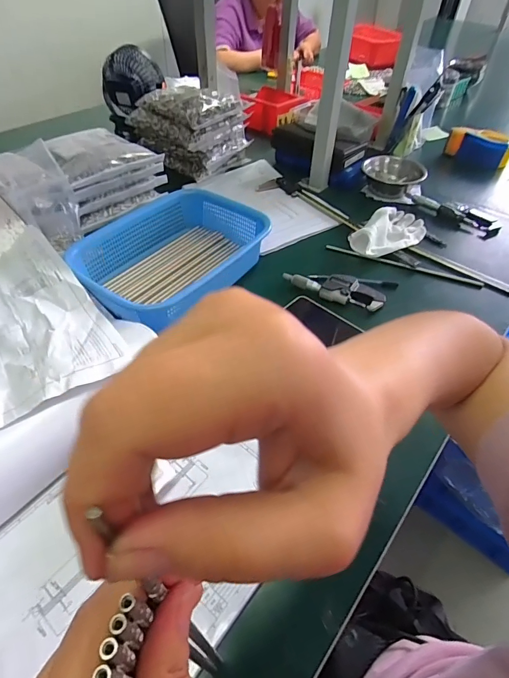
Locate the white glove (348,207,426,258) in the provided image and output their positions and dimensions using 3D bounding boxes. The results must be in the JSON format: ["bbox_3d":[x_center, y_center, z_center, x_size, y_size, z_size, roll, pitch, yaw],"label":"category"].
[{"bbox_3d":[0.248,-0.196,0.701,0.168,0.038,0.087,-28,54,-26],"label":"white glove"}]

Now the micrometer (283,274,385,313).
[{"bbox_3d":[0.125,-0.081,0.604,0.156,0.024,0.050,19,49,15],"label":"micrometer"}]

